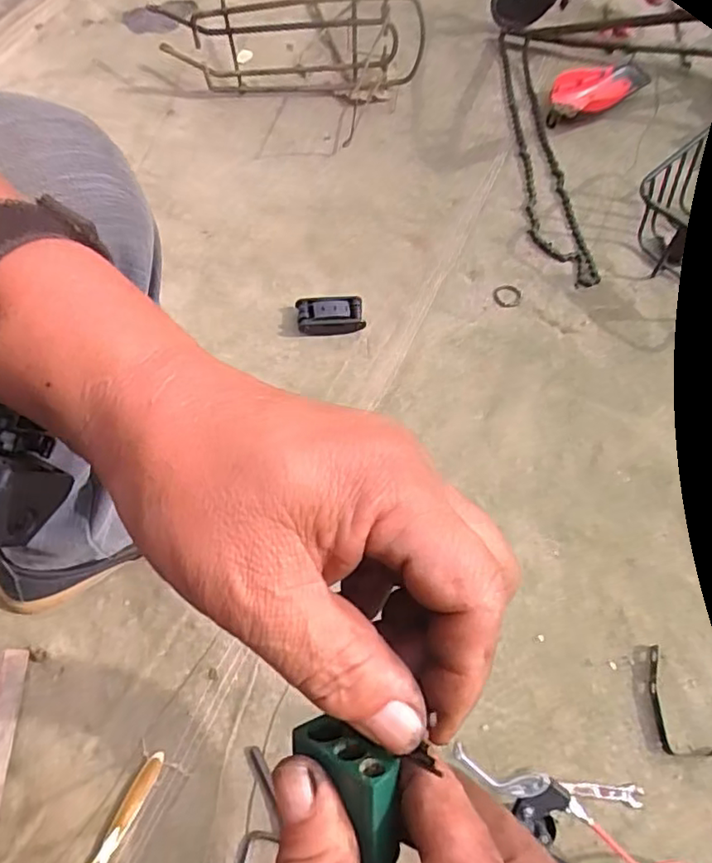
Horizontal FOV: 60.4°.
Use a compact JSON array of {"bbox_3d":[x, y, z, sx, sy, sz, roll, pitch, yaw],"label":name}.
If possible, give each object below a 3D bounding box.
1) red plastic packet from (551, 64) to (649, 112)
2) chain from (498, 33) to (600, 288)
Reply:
[{"bbox_3d":[0.364,-0.512,0.911,0.156,0.019,0.071,-10,67,-6],"label":"red plastic packet"},{"bbox_3d":[0.255,-0.407,0.891,0.073,0.025,0.472,-7,67,-4],"label":"chain"}]

